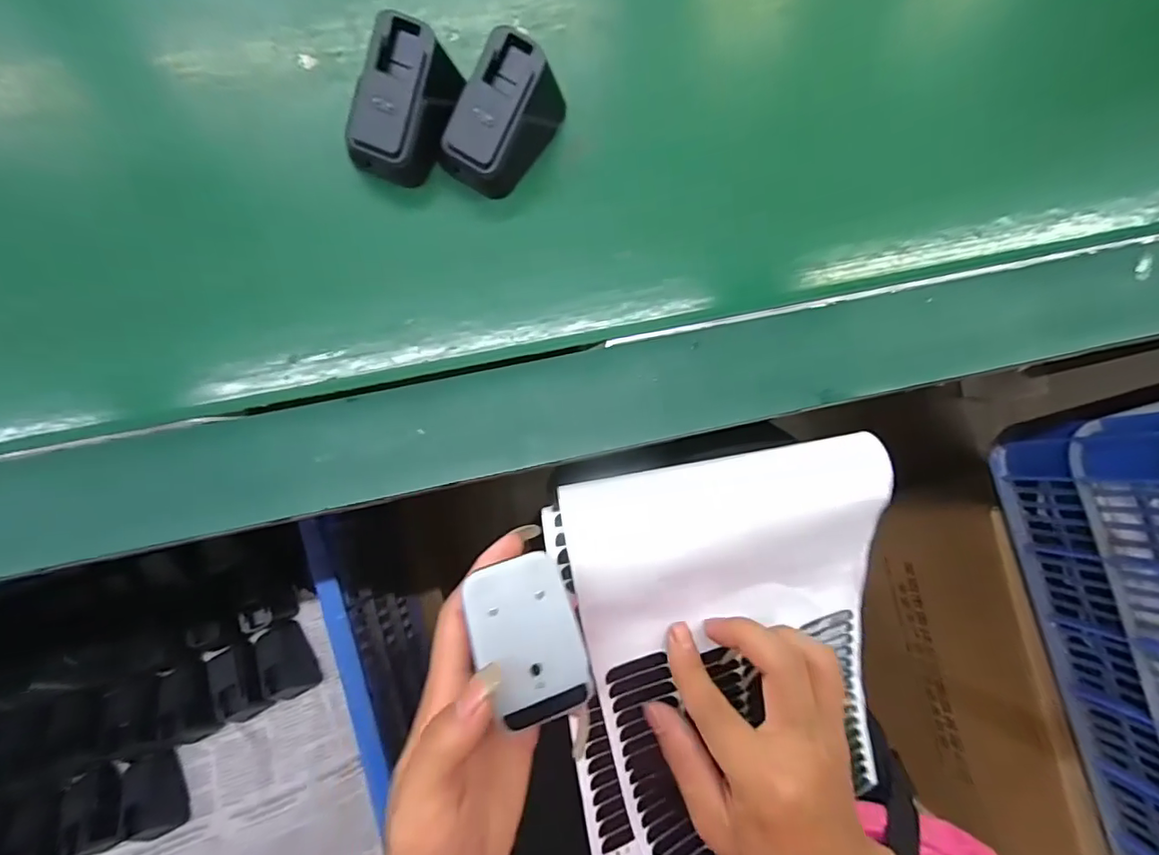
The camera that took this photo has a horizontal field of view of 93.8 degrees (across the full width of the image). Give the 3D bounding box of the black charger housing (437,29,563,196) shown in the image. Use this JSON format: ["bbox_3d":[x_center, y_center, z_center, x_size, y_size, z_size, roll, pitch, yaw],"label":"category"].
[{"bbox_3d":[-0.038,-0.154,0.271,0.038,0.042,0.063,36,83,2],"label":"black charger housing"}]

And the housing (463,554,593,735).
[{"bbox_3d":[-0.021,0.091,0.233,0.041,0.011,0.066,-19,84,-5],"label":"housing"}]

